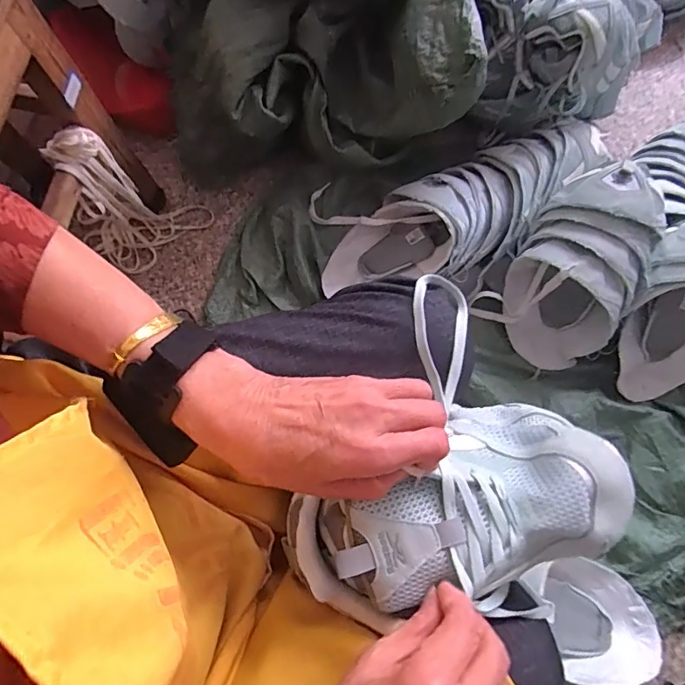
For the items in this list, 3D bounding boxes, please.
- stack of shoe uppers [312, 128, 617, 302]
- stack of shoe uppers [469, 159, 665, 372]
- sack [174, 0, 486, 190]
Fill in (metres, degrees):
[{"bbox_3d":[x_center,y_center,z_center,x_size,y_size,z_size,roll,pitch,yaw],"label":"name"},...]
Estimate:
[{"bbox_3d":[0.182,-0.219,0.772,0.463,0.111,0.219,-17,78,13],"label":"stack of shoe uppers"},{"bbox_3d":[0.345,-0.101,0.729,0.182,0.200,0.223,38,80,7],"label":"stack of shoe uppers"},{"bbox_3d":[-0.053,-0.432,0.738,0.442,0.358,0.273,-2,78,-1],"label":"sack"}]

